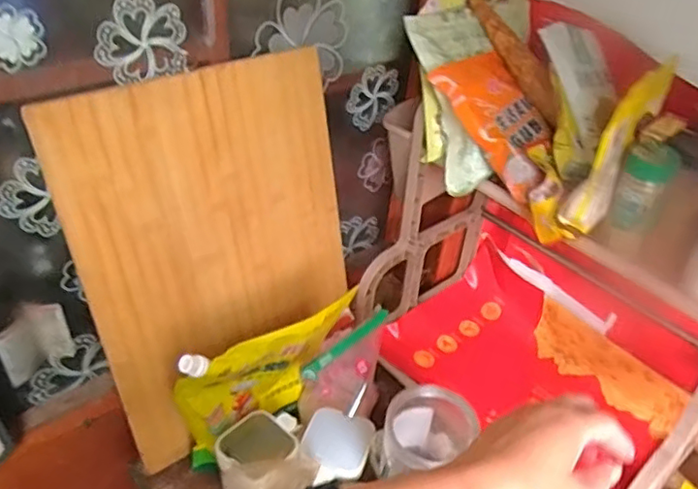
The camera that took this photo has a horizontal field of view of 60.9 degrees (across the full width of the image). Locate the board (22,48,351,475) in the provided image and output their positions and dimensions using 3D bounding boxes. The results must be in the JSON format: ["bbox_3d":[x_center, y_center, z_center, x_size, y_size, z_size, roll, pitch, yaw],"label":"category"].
[{"bbox_3d":[-0.142,0.011,0.691,0.316,0.413,0.016,-23,32,-30],"label":"board"}]

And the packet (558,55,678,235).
[{"bbox_3d":[0.249,-0.094,0.554,0.032,0.174,0.102,32,13,29],"label":"packet"}]

